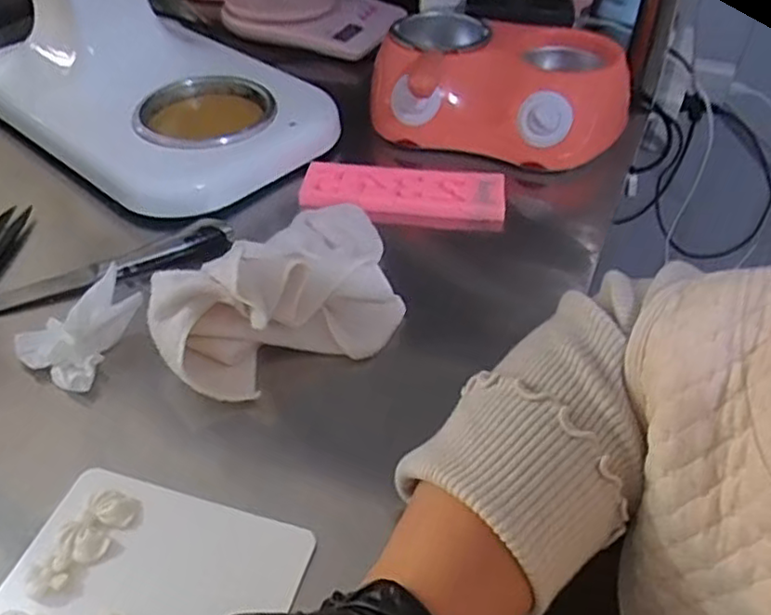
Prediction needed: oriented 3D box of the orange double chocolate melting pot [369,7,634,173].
[{"bbox_3d":[0.110,-0.221,0.664,0.243,0.081,0.188,23,47,21],"label":"orange double chocolate melting pot"}]

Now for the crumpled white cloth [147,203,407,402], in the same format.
[{"bbox_3d":[-0.075,-0.020,0.479,0.181,0.053,0.146,-18,46,-20],"label":"crumpled white cloth"}]

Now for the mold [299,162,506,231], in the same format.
[{"bbox_3d":[0.015,-0.097,0.590,0.173,0.029,0.054,4,43,3],"label":"mold"}]

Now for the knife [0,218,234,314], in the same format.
[{"bbox_3d":[-0.209,-0.029,0.511,0.189,0.025,0.022,-18,46,-20],"label":"knife"}]

